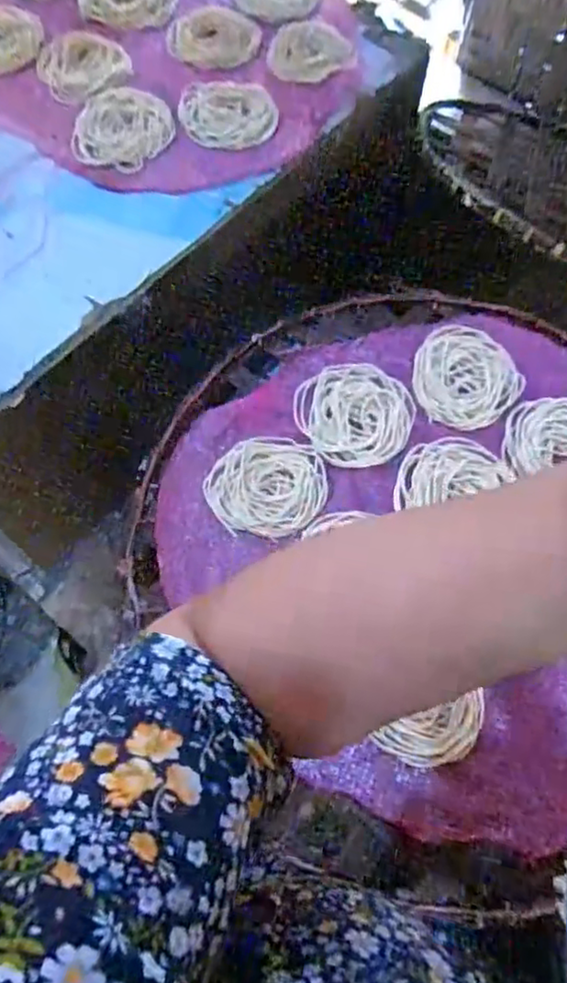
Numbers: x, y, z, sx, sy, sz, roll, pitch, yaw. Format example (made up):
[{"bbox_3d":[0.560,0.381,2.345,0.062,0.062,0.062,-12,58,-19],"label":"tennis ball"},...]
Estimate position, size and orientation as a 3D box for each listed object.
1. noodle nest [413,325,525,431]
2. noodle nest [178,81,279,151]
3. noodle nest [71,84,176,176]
[{"bbox_3d":[0.126,-0.082,0.439,0.070,0.007,0.076,1,67,-3],"label":"noodle nest"},{"bbox_3d":[-0.042,-0.294,0.491,0.073,0.004,0.074,-2,67,-4],"label":"noodle nest"},{"bbox_3d":[-0.120,-0.276,0.479,0.071,0.006,0.082,12,67,2],"label":"noodle nest"}]

